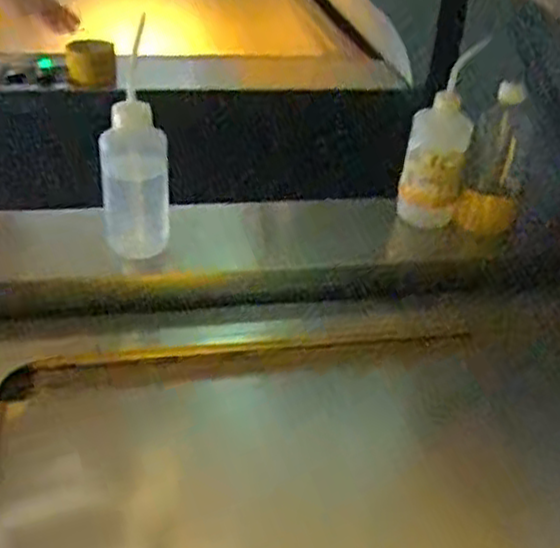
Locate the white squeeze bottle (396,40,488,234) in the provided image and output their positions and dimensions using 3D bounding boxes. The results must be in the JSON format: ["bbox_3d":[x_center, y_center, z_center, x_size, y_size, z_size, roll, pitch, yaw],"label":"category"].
[{"bbox_3d":[0.209,-0.175,1.018,0.081,0.211,0.069,10,35,9],"label":"white squeeze bottle"}]

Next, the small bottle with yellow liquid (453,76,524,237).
[{"bbox_3d":[0.277,-0.141,0.994,0.073,0.183,0.089,13,35,13],"label":"small bottle with yellow liquid"}]

